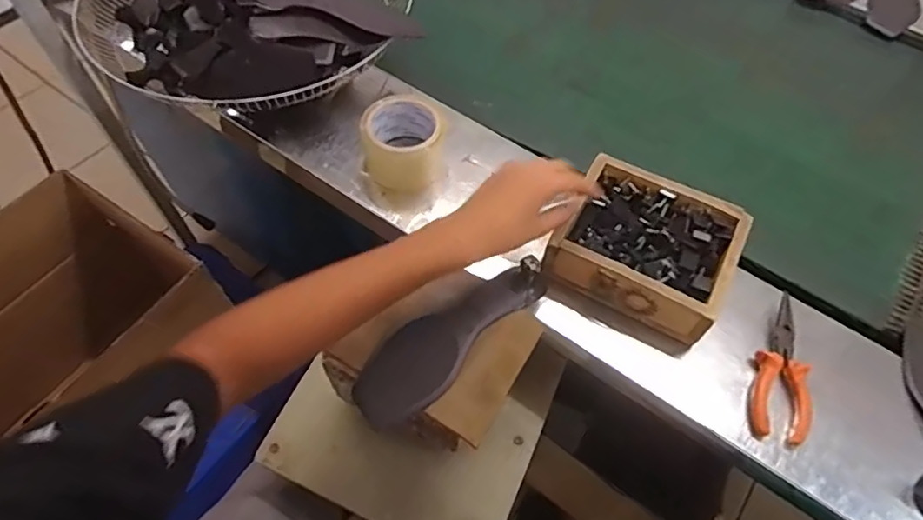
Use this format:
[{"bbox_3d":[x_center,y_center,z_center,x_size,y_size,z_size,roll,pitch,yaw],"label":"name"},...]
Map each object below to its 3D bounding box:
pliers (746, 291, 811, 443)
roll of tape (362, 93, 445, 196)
[{"bbox_3d":[0.324,0.107,0.586,0.048,0.023,0.150,15,58,7],"label":"pliers"},{"bbox_3d":[-0.071,-0.143,0.696,0.091,0.074,0.097,1,58,-2],"label":"roll of tape"}]

